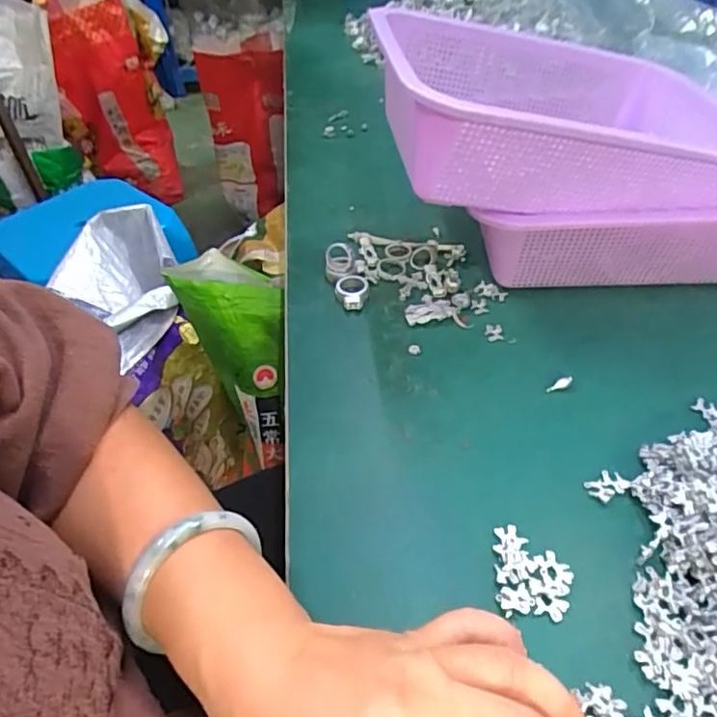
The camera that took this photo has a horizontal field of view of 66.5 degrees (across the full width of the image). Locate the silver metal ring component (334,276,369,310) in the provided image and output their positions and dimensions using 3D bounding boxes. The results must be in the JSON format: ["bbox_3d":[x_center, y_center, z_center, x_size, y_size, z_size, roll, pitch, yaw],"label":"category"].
[{"bbox_3d":[-0.005,-0.052,0.433,0.026,0.011,0.035,-5,45,-2],"label":"silver metal ring component"}]

